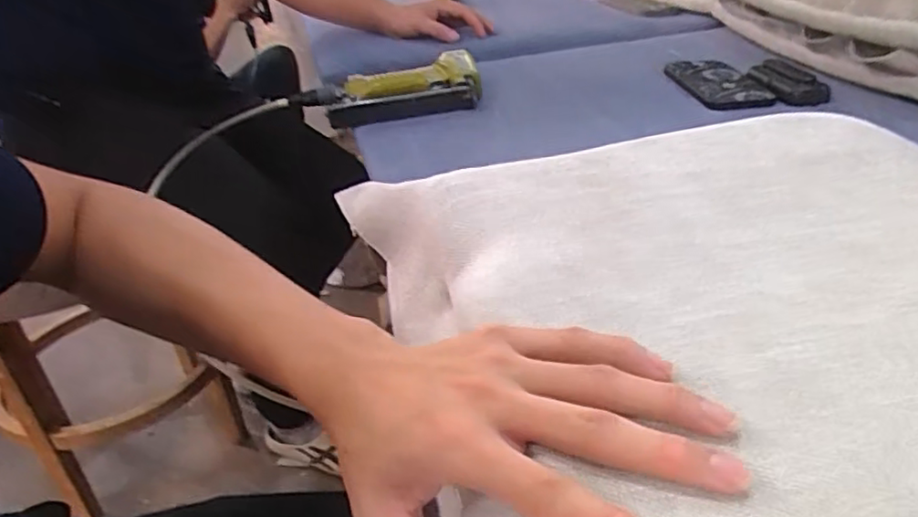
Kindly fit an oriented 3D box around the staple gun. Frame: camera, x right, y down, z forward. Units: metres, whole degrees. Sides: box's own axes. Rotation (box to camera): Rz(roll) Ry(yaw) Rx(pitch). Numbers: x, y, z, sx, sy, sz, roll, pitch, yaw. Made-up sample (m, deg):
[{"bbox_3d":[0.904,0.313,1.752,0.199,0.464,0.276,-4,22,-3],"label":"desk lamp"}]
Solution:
[{"bbox_3d":[-0.091,-0.211,0.820,0.232,0.039,0.105,-11,33,-11],"label":"staple gun"}]

